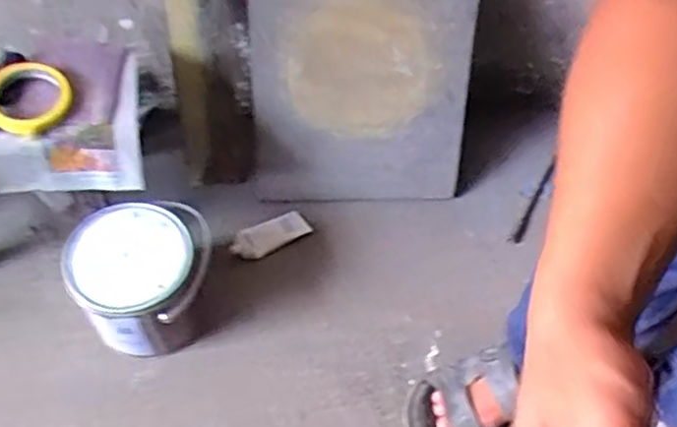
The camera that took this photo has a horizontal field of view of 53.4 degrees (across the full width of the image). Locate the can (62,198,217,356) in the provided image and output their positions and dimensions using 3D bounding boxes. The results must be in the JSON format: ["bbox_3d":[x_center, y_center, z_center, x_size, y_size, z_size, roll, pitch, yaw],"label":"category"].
[{"bbox_3d":[-0.256,0.085,0.892,0.151,0.171,0.161,2,58,-3],"label":"can"}]

